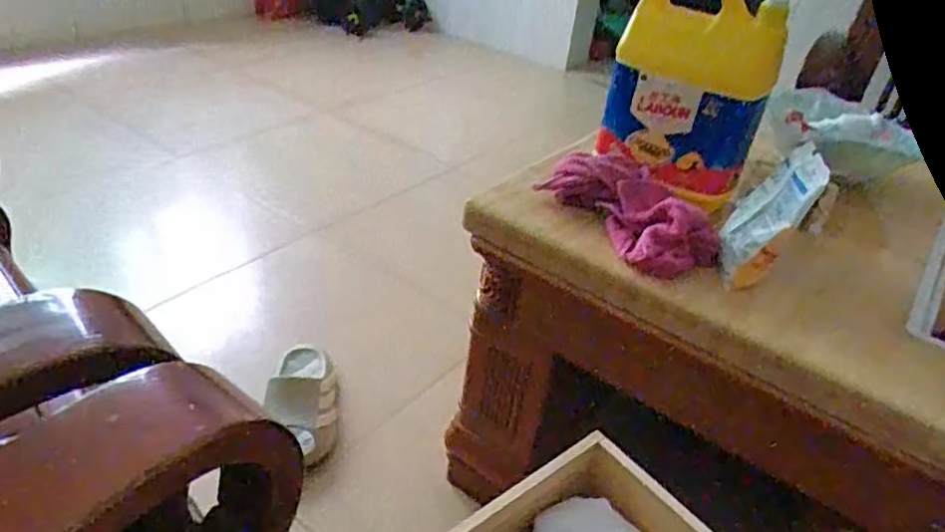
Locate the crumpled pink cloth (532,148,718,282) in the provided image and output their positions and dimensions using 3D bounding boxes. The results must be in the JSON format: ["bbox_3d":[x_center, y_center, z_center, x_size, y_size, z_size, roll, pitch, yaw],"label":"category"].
[{"bbox_3d":[0.207,-0.078,0.880,0.109,0.074,0.242,-15,40,-30],"label":"crumpled pink cloth"}]

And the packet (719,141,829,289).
[{"bbox_3d":[0.348,-0.062,0.798,0.014,0.176,0.080,22,23,-35],"label":"packet"}]

